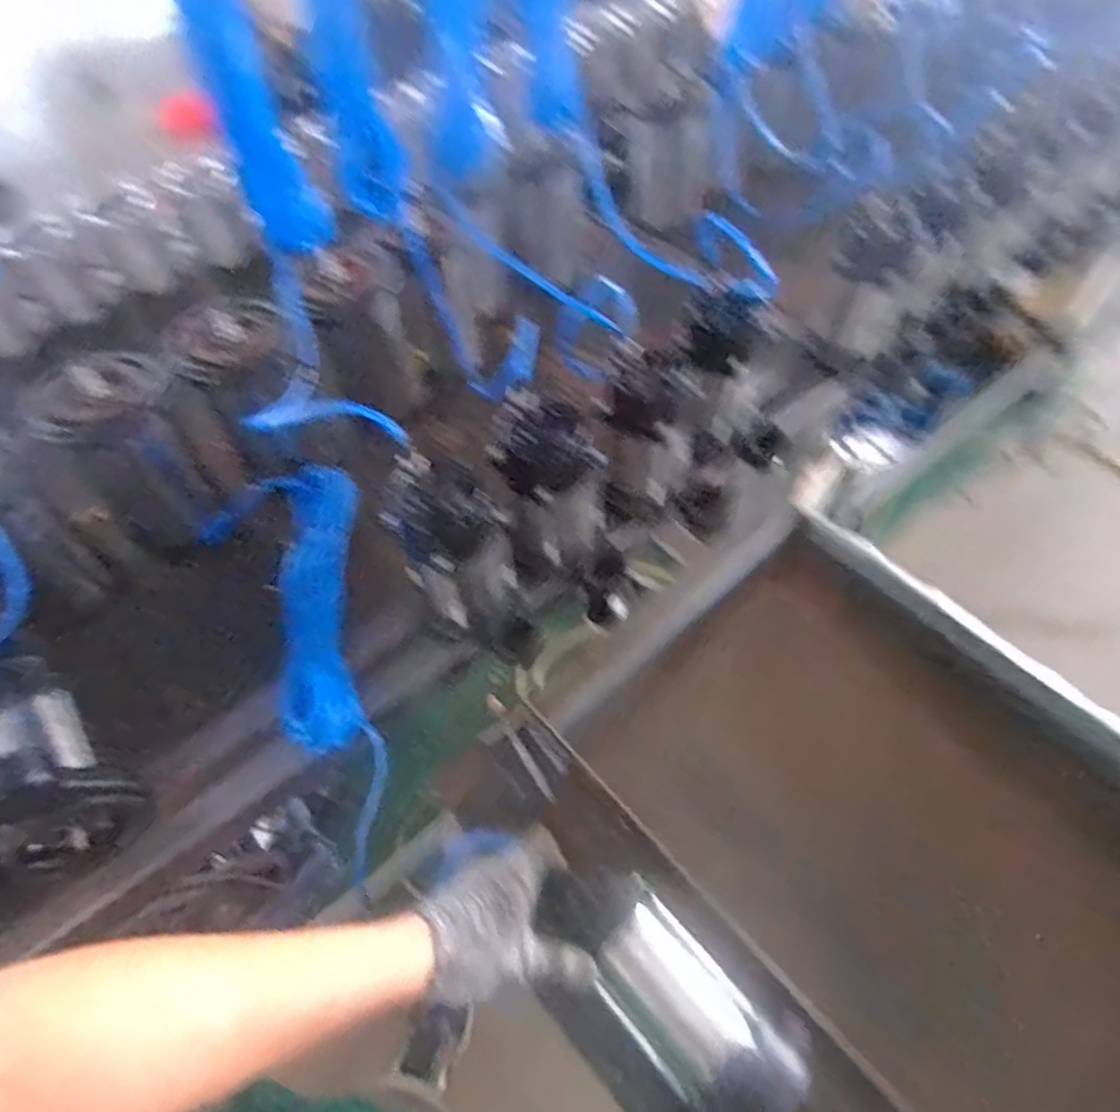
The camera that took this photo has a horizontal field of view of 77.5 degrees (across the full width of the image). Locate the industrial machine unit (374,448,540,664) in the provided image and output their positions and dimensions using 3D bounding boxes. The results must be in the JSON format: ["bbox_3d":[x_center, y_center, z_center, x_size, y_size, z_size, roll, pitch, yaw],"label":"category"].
[{"bbox_3d":[-0.094,-0.004,0.714,0.100,0.236,0.098,-15,37,12],"label":"industrial machine unit"}]

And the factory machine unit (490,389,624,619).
[{"bbox_3d":[0.003,-0.051,0.759,0.098,0.266,0.088,-33,36,-19],"label":"factory machine unit"}]

